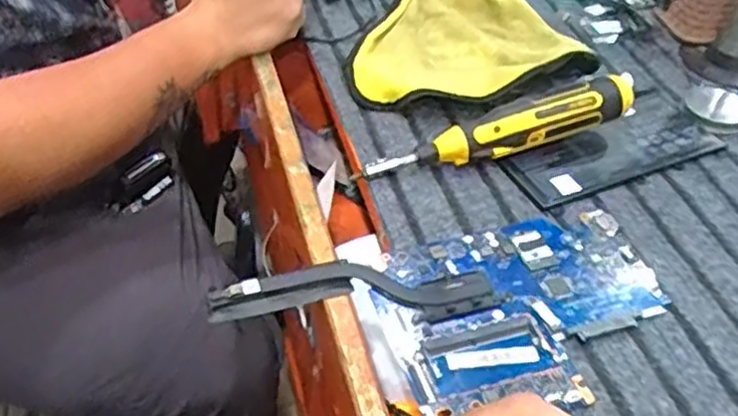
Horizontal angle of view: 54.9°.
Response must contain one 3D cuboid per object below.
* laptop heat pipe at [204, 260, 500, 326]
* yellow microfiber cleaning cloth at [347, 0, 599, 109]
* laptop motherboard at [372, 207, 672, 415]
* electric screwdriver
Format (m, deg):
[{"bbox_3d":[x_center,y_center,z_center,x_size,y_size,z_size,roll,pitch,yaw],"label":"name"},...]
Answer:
[{"bbox_3d":[-0.009,0.053,0.446,0.175,0.008,0.045,-2,44,-5],"label":"laptop heat pipe"},{"bbox_3d":[0.088,-0.166,0.662,0.206,0.040,0.225,6,44,2],"label":"yellow microfiber cleaning cloth"},{"bbox_3d":[0.102,0.062,0.451,0.180,0.006,0.132,-10,46,-14],"label":"laptop motherboard"},{"bbox_3d":[0.101,-0.059,0.540,0.221,0.050,0.027,-11,46,-15],"label":"electric screwdriver"}]

